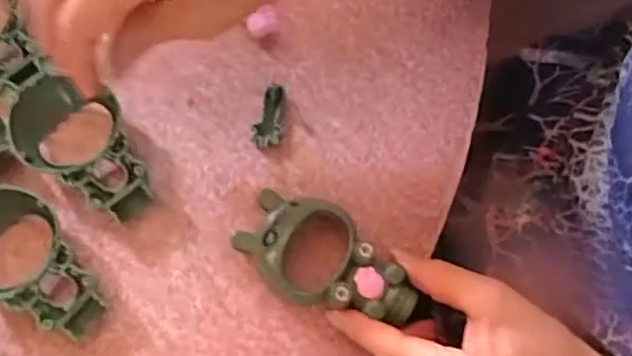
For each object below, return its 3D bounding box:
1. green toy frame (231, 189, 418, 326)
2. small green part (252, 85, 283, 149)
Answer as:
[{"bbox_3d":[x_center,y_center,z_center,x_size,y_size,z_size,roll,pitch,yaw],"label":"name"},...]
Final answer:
[{"bbox_3d":[0.007,0.045,0.345,0.104,0.020,0.055,28,77,9],"label":"green toy frame"},{"bbox_3d":[-0.027,-0.037,0.375,0.015,0.010,0.038,11,75,2],"label":"small green part"}]

